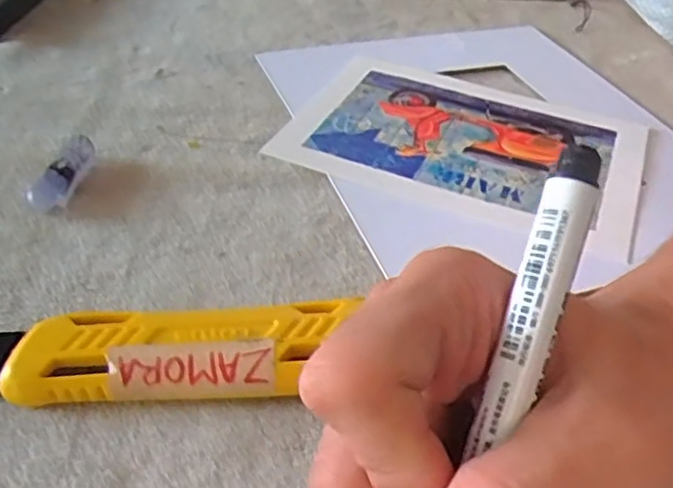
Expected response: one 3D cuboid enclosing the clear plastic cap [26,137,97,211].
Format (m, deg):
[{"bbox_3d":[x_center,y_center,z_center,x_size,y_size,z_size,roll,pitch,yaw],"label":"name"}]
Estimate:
[{"bbox_3d":[-0.116,-0.031,0.286,0.015,0.012,0.041,6,40,3],"label":"clear plastic cap"}]

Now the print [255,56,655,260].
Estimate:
[{"bbox_3d":[0.064,-0.051,0.331,0.163,0.004,0.123,20,44,18],"label":"print"}]

